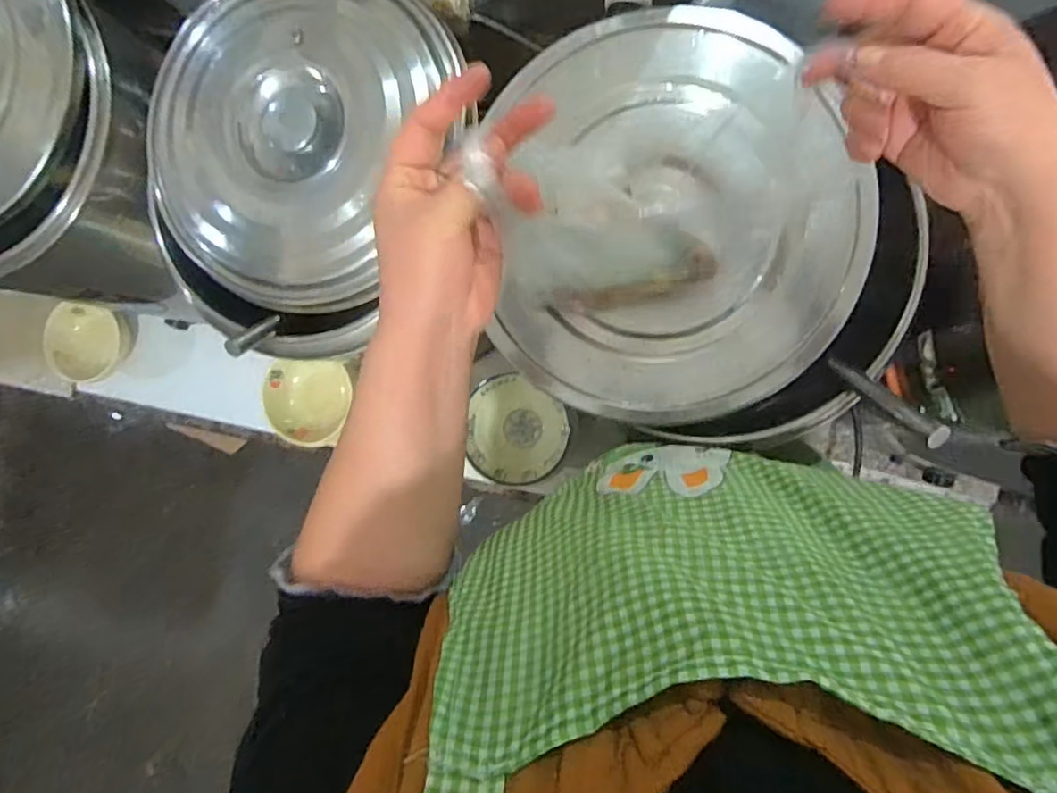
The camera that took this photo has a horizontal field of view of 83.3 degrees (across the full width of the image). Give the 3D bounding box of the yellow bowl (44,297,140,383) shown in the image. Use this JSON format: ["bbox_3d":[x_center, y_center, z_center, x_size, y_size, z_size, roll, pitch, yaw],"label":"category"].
[{"bbox_3d":[-0.835,-0.102,1.124,0.158,0.079,0.154,0,91,9],"label":"yellow bowl"}]

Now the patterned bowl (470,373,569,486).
[{"bbox_3d":[-0.020,0.056,0.937,0.162,0.054,0.150,0,91,9],"label":"patterned bowl"}]

